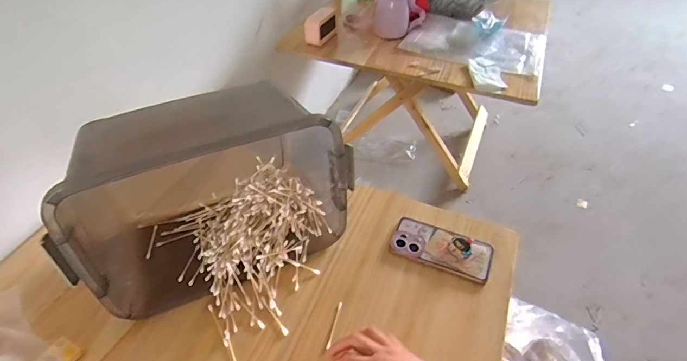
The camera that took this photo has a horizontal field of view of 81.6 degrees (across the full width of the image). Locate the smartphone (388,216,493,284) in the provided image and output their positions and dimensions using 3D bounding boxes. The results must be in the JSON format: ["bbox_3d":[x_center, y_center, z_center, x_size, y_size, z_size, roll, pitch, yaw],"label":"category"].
[{"bbox_3d":[0.164,0.109,0.664,0.159,0.016,0.081,18,47,18],"label":"smartphone"}]

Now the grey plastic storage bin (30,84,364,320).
[{"bbox_3d":[-0.205,0.011,0.612,0.416,0.245,0.217,-16,46,-16],"label":"grey plastic storage bin"}]

